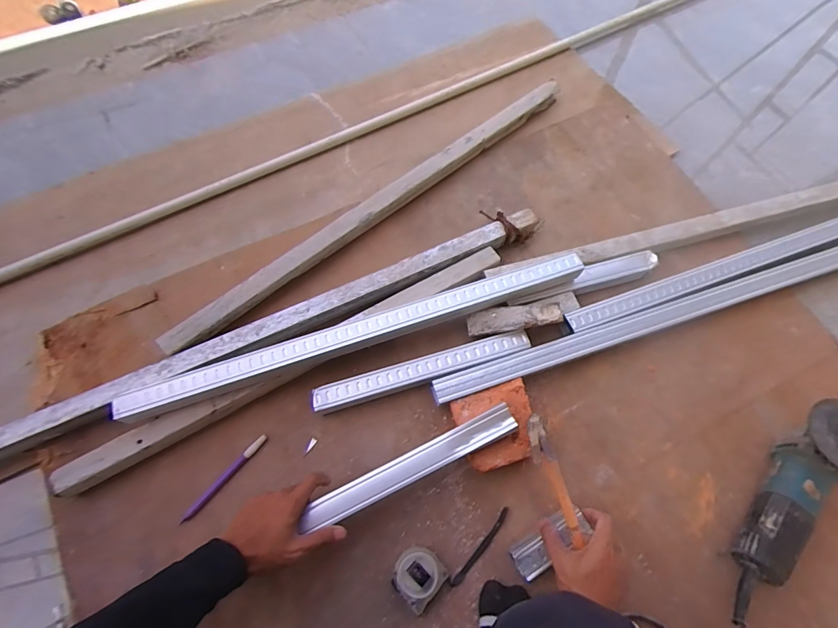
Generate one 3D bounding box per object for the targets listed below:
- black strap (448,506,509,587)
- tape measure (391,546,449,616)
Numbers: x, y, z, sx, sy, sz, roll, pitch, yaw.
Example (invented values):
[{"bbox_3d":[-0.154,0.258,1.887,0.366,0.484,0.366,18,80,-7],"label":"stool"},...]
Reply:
[{"bbox_3d":[0.086,0.322,0.560,0.017,0.010,0.124,42,71,15],"label":"black strap"},{"bbox_3d":[-0.002,0.345,0.535,0.061,0.029,0.061,42,71,15],"label":"tape measure"}]

